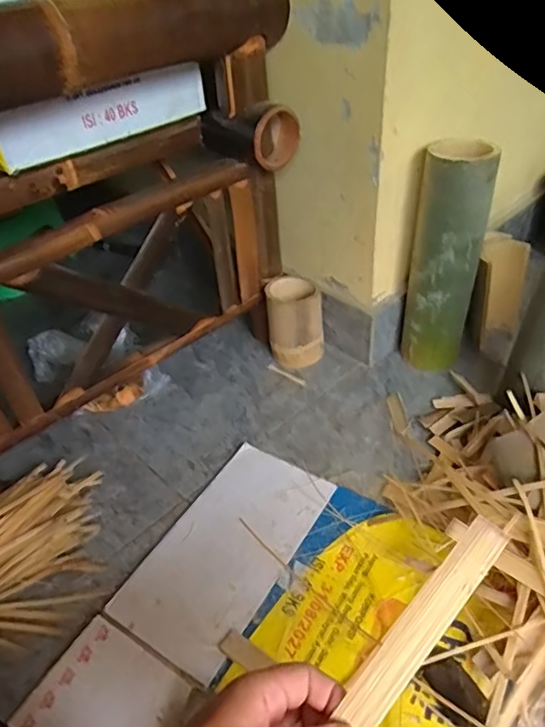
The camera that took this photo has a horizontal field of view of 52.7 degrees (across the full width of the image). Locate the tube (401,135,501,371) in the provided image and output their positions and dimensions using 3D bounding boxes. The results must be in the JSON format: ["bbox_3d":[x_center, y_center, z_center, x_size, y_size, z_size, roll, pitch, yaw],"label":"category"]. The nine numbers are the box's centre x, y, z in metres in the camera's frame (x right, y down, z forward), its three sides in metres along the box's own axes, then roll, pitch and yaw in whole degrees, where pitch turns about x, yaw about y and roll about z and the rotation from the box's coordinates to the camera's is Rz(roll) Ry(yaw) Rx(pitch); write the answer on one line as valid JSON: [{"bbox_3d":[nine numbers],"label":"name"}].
[{"bbox_3d":[0.249,-0.144,0.800,0.095,0.321,0.081,14,43,21],"label":"tube"}]

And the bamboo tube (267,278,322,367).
[{"bbox_3d":[0.036,-0.063,0.892,0.085,0.128,0.081,-5,39,0],"label":"bamboo tube"}]

